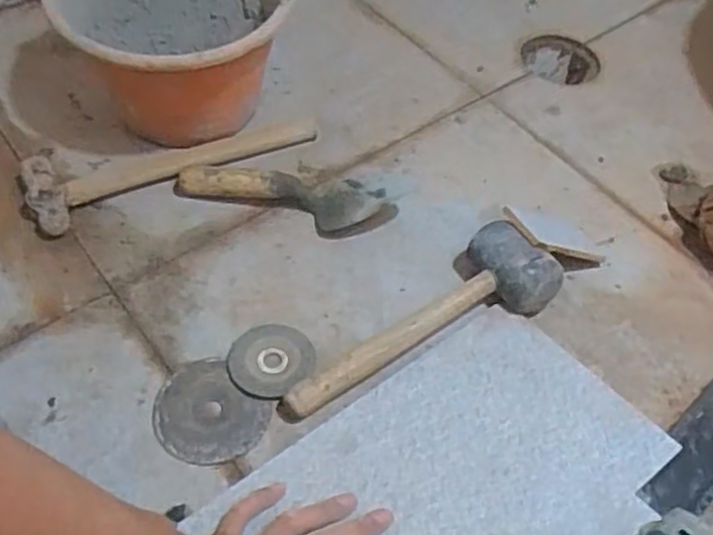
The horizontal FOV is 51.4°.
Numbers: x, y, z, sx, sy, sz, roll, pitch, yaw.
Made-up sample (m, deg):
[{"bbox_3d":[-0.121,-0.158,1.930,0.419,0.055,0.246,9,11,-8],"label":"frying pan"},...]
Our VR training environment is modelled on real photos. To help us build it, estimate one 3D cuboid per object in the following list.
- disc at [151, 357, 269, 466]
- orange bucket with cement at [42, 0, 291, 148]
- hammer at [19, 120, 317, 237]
[{"bbox_3d":[-0.129,0.126,0.640,0.099,0.004,0.084,37,60,22],"label":"disc"},{"bbox_3d":[-0.195,-0.249,0.814,0.226,0.159,0.253,-15,55,-14],"label":"orange bucket with cement"},{"bbox_3d":[-0.193,-0.113,0.797,0.310,0.032,0.101,-16,56,-15],"label":"hammer"}]

